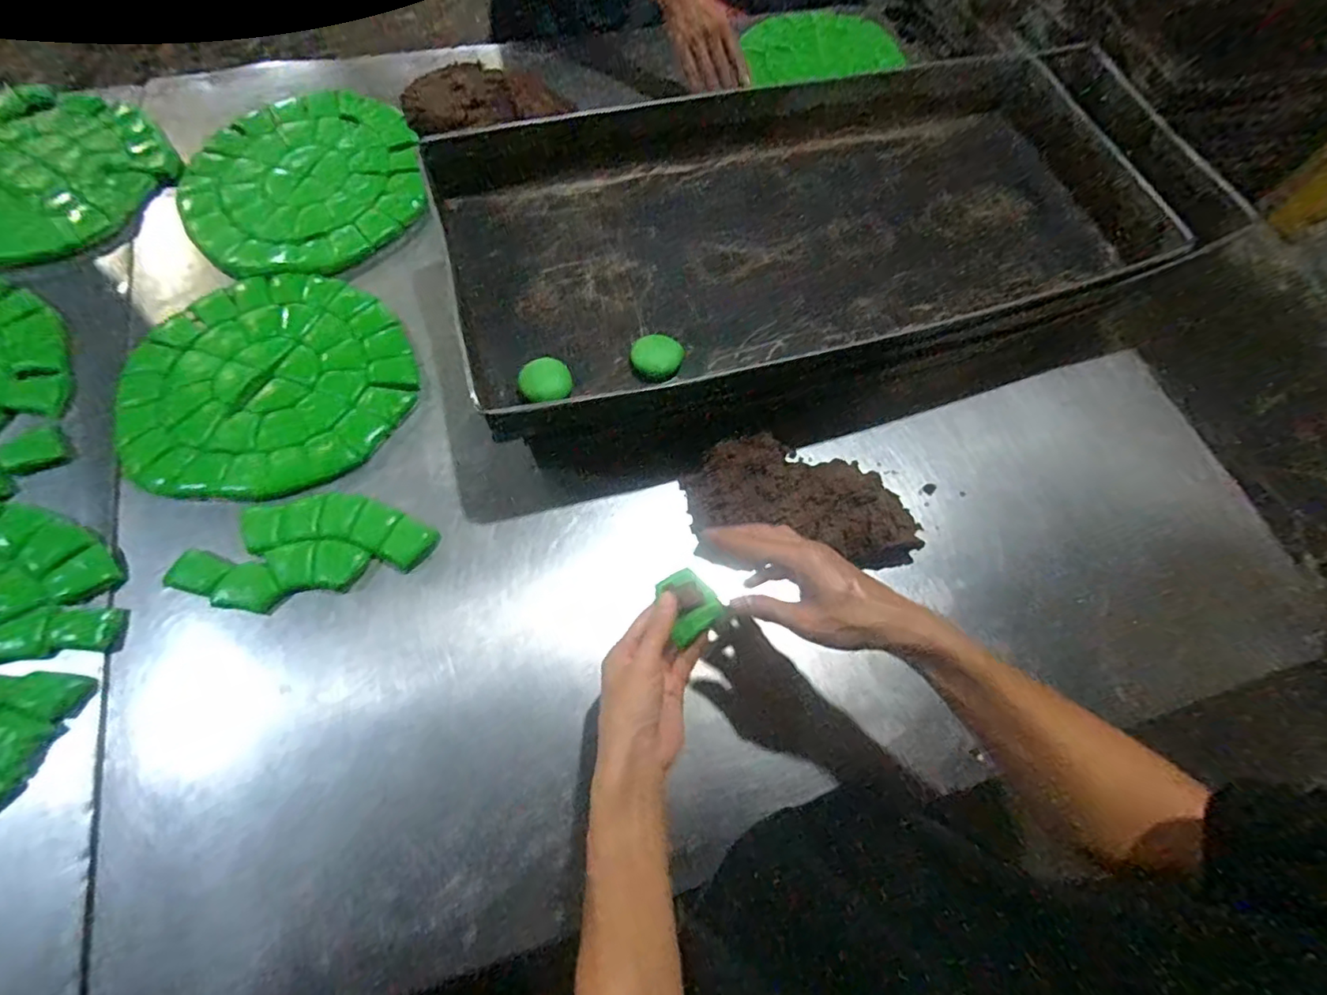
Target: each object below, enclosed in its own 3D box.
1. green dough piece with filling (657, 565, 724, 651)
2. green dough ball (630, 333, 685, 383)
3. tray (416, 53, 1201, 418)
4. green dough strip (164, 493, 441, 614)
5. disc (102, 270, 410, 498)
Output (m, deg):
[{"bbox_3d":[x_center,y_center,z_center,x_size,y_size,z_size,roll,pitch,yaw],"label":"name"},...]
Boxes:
[{"bbox_3d":[0.020,0.088,0.484,0.045,0.018,0.054,-28,72,-13],"label":"green dough piece with filling"},{"bbox_3d":[-0.007,-0.147,0.614,0.054,0.029,0.050,10,66,1],"label":"green dough ball"},{"bbox_3d":[0.177,-0.361,0.712,0.883,0.069,0.452,-16,70,-9],"label":"tray"},{"bbox_3d":[-0.373,0.051,0.596,0.249,0.013,0.110,-17,70,-9],"label":"green dough strip"},{"bbox_3d":[-0.458,-0.142,0.668,0.306,0.016,0.304,1,68,-3],"label":"disc"}]

